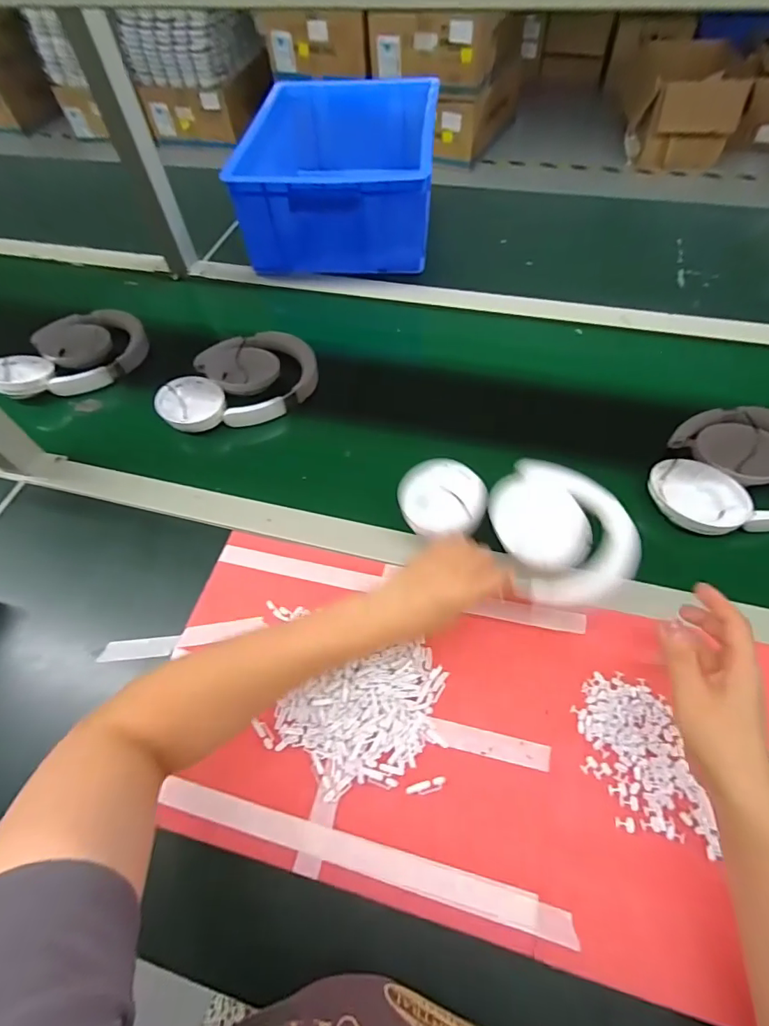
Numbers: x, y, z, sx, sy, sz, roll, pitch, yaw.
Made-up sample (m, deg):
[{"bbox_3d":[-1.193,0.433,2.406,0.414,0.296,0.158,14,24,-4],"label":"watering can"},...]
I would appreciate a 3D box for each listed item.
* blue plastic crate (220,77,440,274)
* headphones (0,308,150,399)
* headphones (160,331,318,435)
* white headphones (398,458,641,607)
[{"bbox_3d":[-0.068,-0.591,0.841,0.298,0.139,0.385,3,57,5],"label":"blue plastic crate"},{"bbox_3d":[-0.455,-0.231,0.699,0.148,0.038,0.204,33,64,22],"label":"headphones"},{"bbox_3d":[-0.199,-0.181,0.651,0.207,0.039,0.138,-20,58,-10],"label":"headphones"},{"bbox_3d":[0.122,-0.001,0.467,0.224,0.052,0.137,34,65,23],"label":"white headphones"}]

